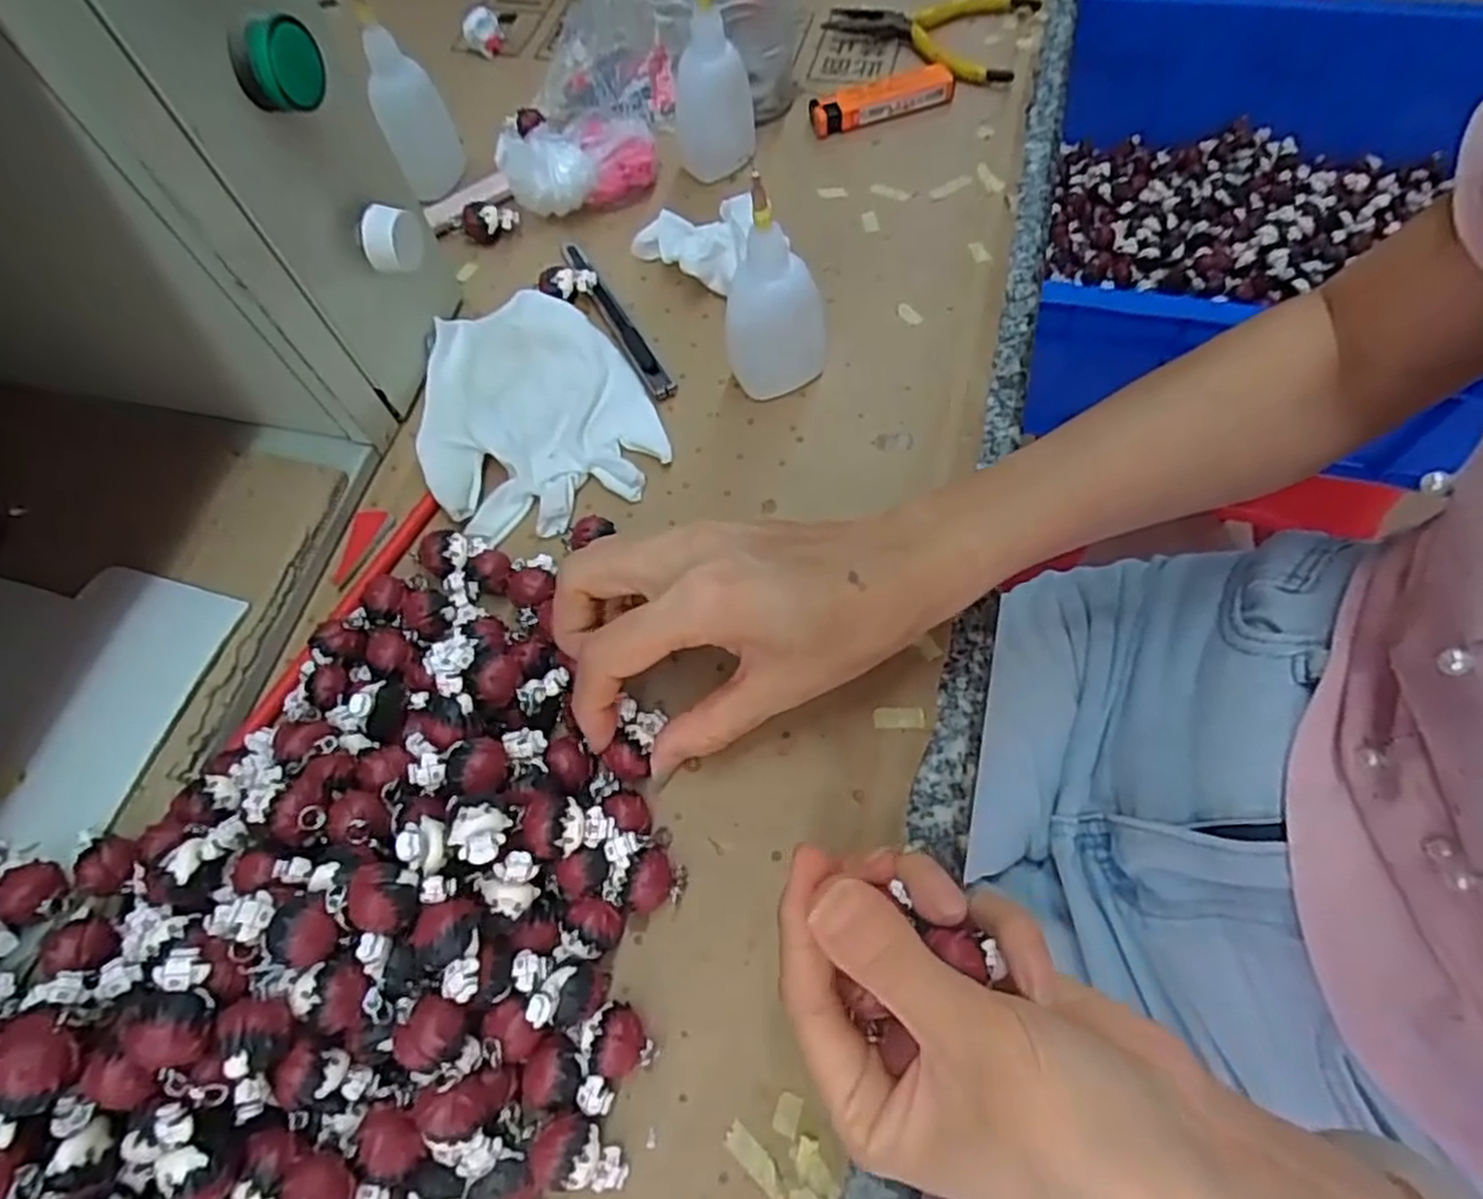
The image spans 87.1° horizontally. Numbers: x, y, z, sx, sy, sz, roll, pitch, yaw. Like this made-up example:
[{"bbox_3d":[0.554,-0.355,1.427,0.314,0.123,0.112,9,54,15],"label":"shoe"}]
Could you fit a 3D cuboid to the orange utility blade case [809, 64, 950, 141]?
[{"bbox_3d":[0.079,-0.282,0.439,0.078,0.016,0.019,-15,66,-5],"label":"orange utility blade case"}]

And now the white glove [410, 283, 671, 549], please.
[{"bbox_3d":[-0.103,-0.092,0.366,0.102,0.008,0.134,-26,67,-10],"label":"white glove"}]

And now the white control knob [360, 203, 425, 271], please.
[{"bbox_3d":[-0.149,-0.153,0.331,0.018,0.022,0.021,4,65,6],"label":"white control knob"}]

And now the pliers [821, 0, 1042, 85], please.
[{"bbox_3d":[0.110,-0.343,0.467,0.118,0.011,0.079,22,68,11],"label":"pliers"}]

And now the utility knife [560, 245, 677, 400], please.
[{"bbox_3d":[-0.063,-0.145,0.388,0.012,0.006,0.122,-26,67,-10],"label":"utility knife"}]

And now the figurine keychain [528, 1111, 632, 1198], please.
[{"bbox_3d":[-0.049,0.167,0.235,0.027,0.017,0.020,-1,65,1],"label":"figurine keychain"}]

